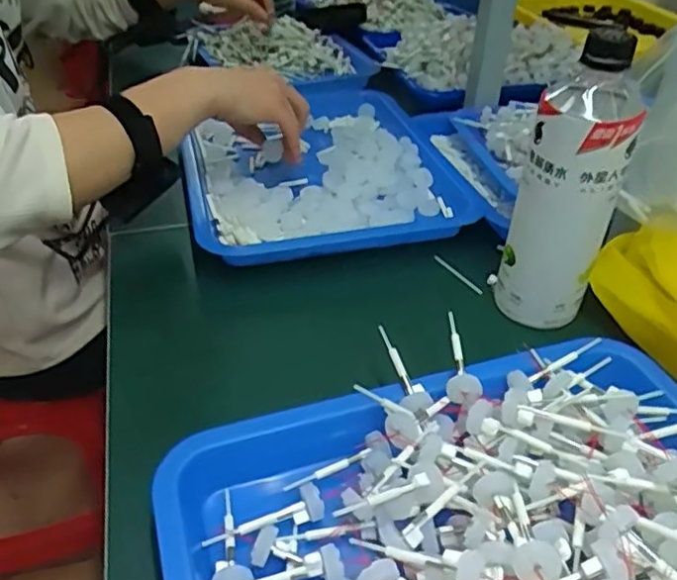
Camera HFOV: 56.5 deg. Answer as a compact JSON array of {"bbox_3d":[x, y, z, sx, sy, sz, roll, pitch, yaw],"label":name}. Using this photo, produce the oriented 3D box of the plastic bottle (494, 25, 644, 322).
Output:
[{"bbox_3d":[0.167,-0.075,0.452,0.063,0.210,0.065,18,42,19],"label":"plastic bottle"}]

